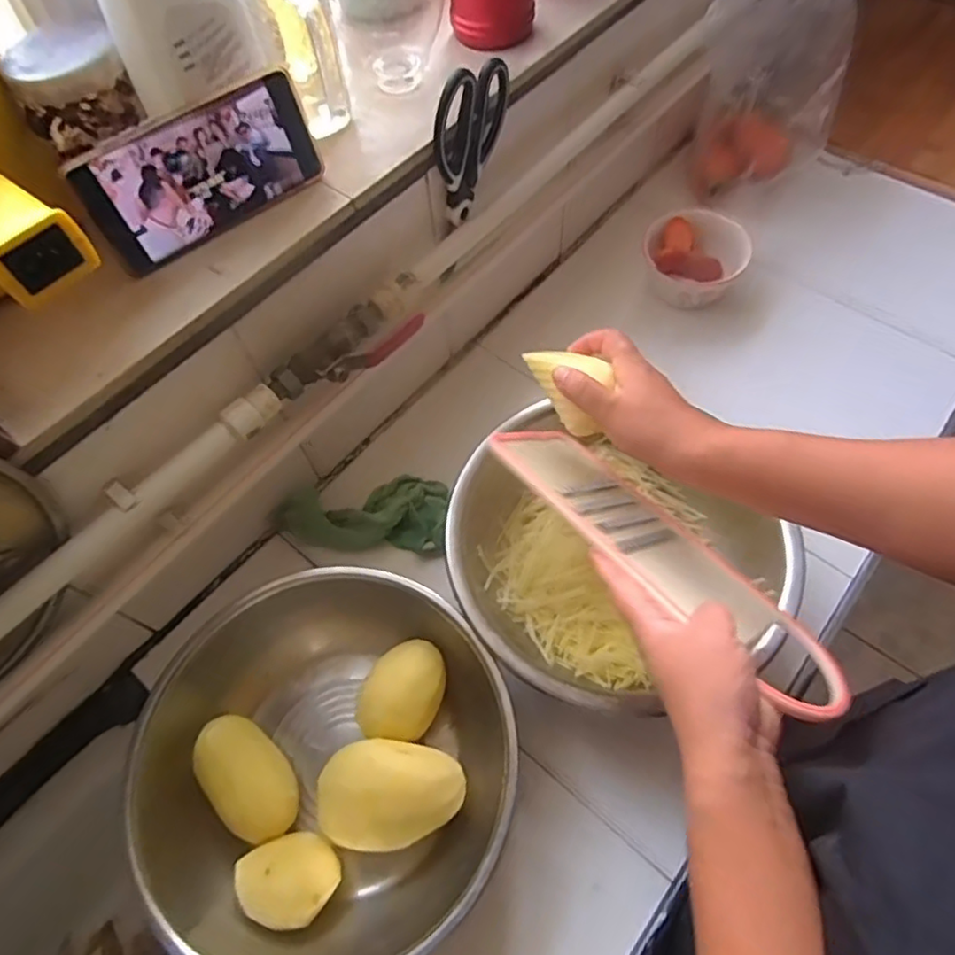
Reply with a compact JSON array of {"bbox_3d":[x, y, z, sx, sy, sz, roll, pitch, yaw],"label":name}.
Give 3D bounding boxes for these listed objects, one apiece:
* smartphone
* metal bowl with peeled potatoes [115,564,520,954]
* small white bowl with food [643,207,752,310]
[{"bbox_3d":[-0.183,-0.208,0.423,0.158,0.076,0.005,-38,52,-16],"label":"smartphone"},{"bbox_3d":[-0.105,0.212,0.469,0.256,0.089,0.253,-1,61,2],"label":"metal bowl with peeled potatoes"},{"bbox_3d":[0.240,-0.239,0.698,0.113,0.076,0.114,16,63,12],"label":"small white bowl with food"}]

